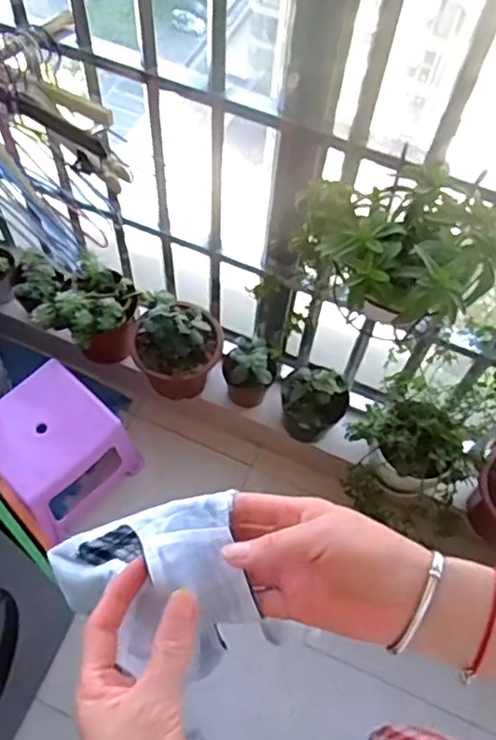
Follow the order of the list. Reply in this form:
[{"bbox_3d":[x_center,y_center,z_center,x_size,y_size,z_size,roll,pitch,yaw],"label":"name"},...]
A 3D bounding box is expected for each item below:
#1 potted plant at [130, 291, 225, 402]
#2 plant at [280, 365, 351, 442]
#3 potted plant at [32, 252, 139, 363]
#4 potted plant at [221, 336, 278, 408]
[{"bbox_3d":[-0.147,-0.041,1.359,0.178,0.278,0.177,2,61,-3],"label":"potted plant"},{"bbox_3d":[0.130,0.064,1.325,0.141,0.164,0.132,19,62,6],"label":"plant"},{"bbox_3d":[-0.325,-0.100,1.396,0.174,0.242,0.173,21,62,8],"label":"potted plant"},{"bbox_3d":[0.002,-0.001,1.382,0.112,0.178,0.098,6,61,-1],"label":"potted plant"}]

